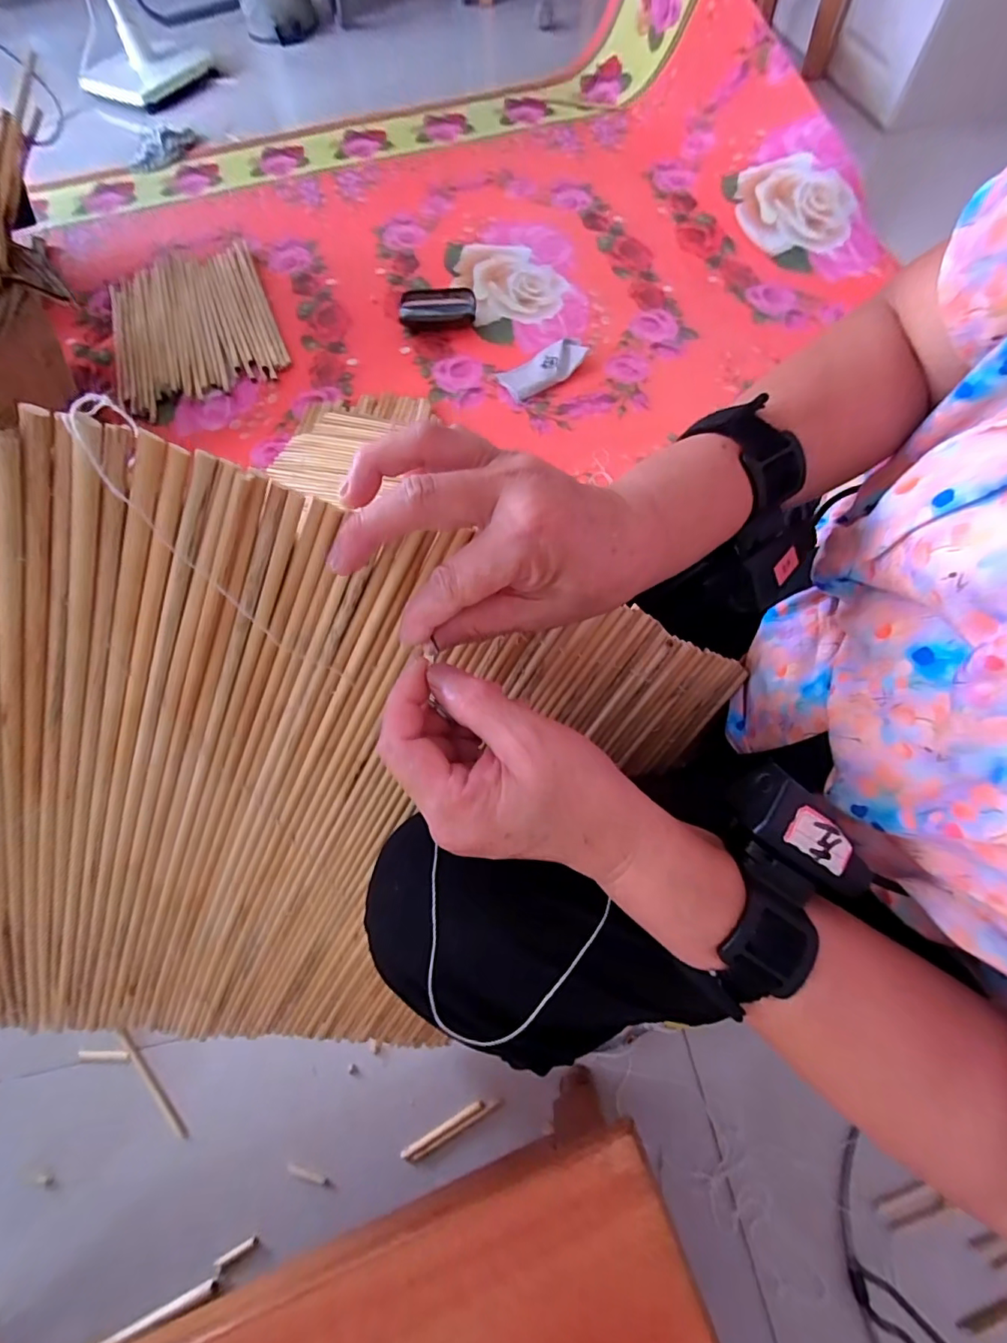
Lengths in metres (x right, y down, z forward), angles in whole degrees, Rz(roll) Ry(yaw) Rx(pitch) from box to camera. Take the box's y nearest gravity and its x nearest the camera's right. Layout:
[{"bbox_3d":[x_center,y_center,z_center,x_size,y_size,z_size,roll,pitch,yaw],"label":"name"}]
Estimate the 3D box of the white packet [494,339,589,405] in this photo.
[{"bbox_3d":[0.083,-0.599,0.990,0.180,0.030,0.088,-25,70,-7],"label":"white packet"}]

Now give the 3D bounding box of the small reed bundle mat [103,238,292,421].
[{"bbox_3d":[-0.696,-0.785,1.110,0.353,0.026,0.511,-19,69,-4],"label":"small reed bundle mat"}]

